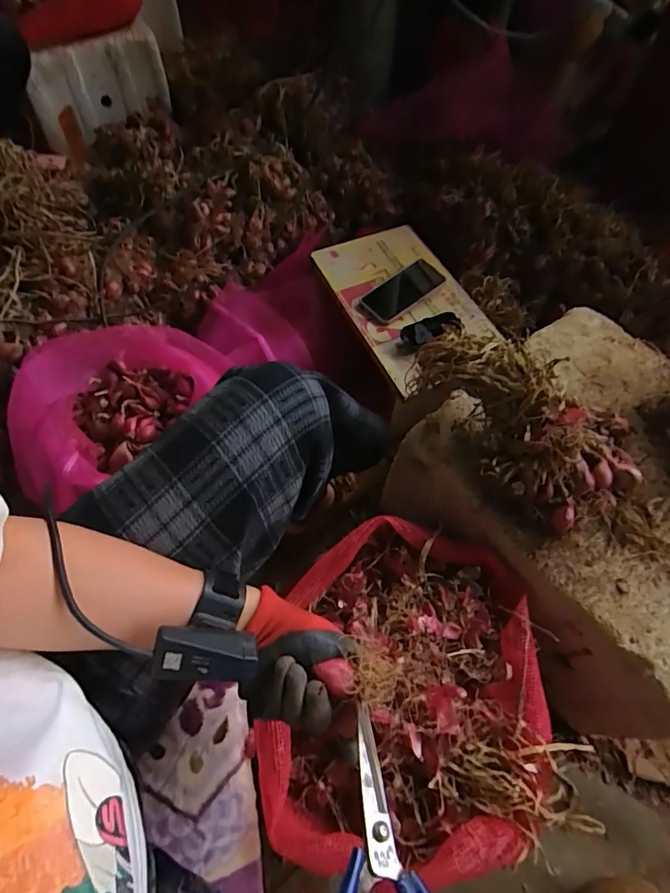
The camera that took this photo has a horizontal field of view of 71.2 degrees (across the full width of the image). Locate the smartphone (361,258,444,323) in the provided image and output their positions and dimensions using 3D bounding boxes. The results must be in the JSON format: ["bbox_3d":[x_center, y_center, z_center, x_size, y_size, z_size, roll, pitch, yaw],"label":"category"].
[{"bbox_3d":[0.129,-0.294,0.881,0.160,0.012,0.074,-39,77,-15],"label":"smartphone"}]

